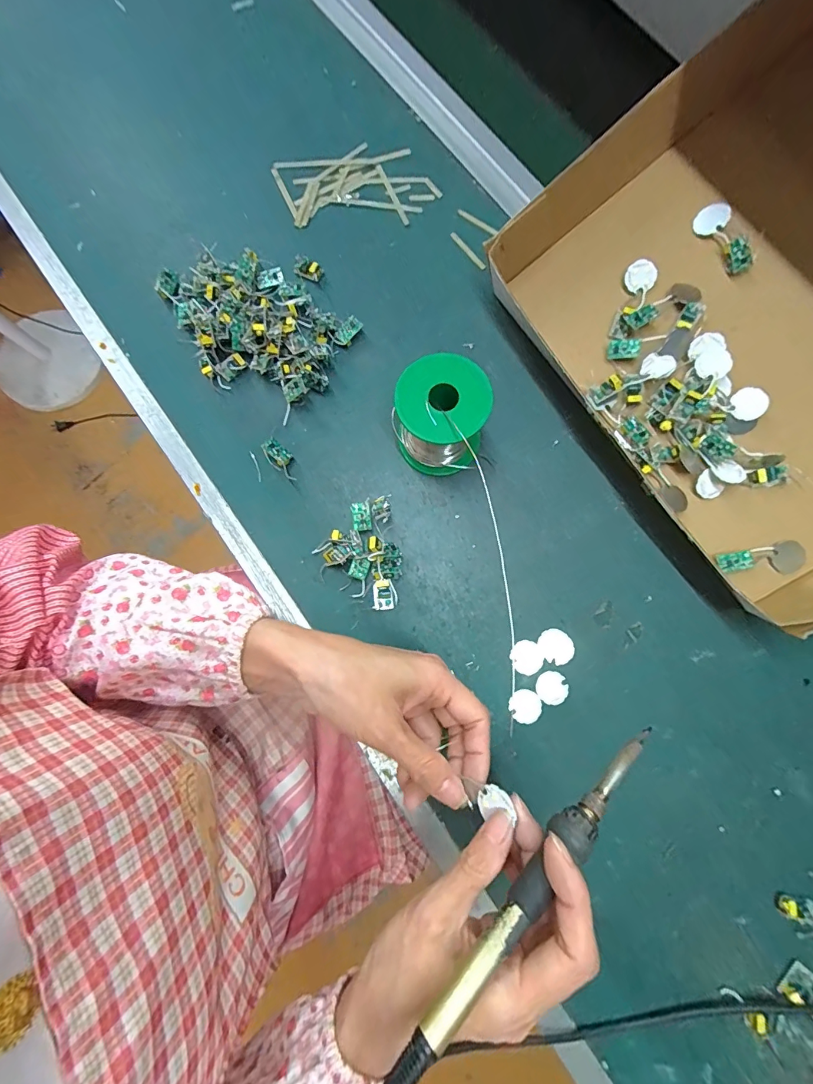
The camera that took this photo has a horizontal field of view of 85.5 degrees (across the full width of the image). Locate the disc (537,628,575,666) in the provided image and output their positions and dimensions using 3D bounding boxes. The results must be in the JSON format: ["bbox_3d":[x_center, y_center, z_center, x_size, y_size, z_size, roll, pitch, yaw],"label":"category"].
[{"bbox_3d":[0.119,0.083,0.348,0.025,0.004,0.028,-26,80,-3],"label":"disc"}]

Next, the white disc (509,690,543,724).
[{"bbox_3d":[0.093,0.128,0.341,0.025,0.004,0.025,0,80,1],"label":"white disc"}]

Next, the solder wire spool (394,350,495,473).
[{"bbox_3d":[0.027,-0.095,0.346,0.067,0.077,0.064,0,79,1],"label":"solder wire spool"}]

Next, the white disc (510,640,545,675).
[{"bbox_3d":[0.095,0.091,0.347,0.024,0.004,0.026,0,79,1],"label":"white disc"}]

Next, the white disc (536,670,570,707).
[{"bbox_3d":[0.114,0.114,0.343,0.024,0.004,0.025,0,79,1],"label":"white disc"}]

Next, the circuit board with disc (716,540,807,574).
[{"bbox_3d":[0.279,0.015,0.347,0.062,0.010,0.024,-7,79,0],"label":"circuit board with disc"}]

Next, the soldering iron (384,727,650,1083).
[{"bbox_3d":[0.061,0.172,0.218,0.210,0.018,0.018,-37,80,-24],"label":"soldering iron"}]

